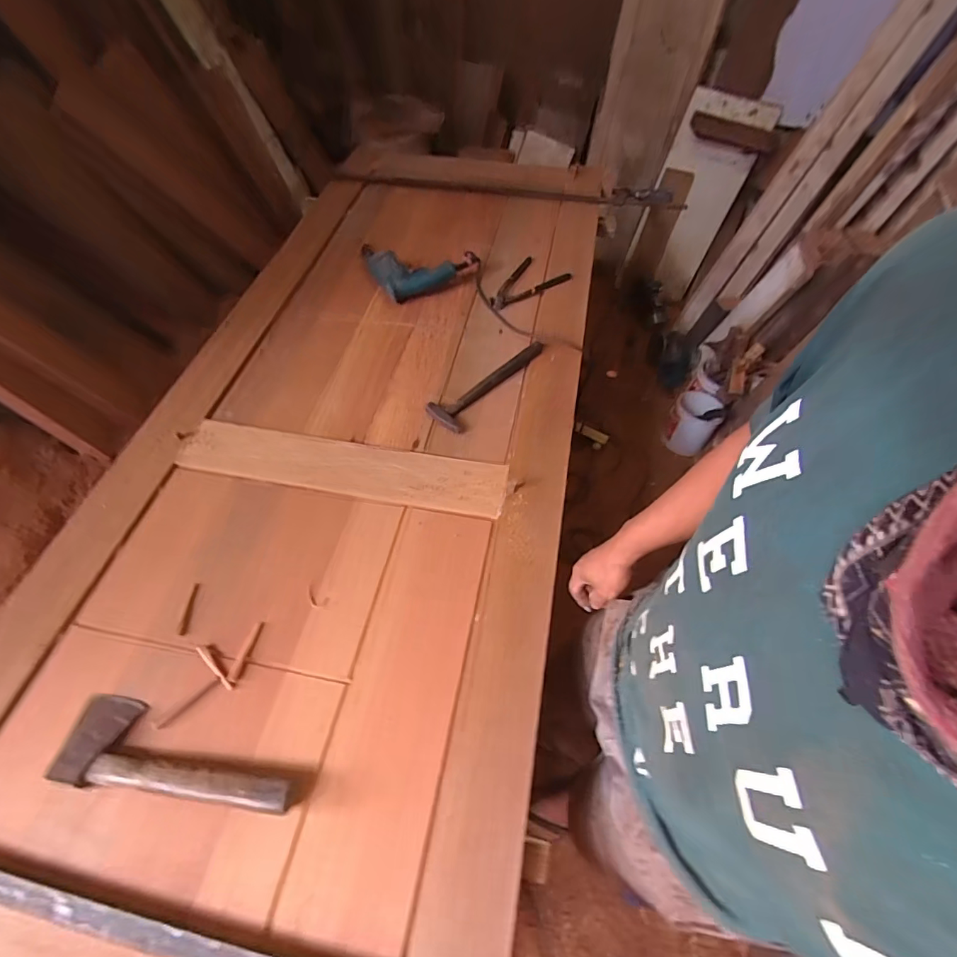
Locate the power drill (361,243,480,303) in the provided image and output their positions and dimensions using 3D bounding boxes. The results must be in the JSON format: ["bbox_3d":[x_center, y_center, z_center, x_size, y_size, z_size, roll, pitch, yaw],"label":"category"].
[{"bbox_3d":[-0.146,-0.499,1.140,0.285,0.104,0.118,4,57,3],"label":"power drill"}]

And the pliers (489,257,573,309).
[{"bbox_3d":[0.111,-0.465,1.147,0.129,0.023,0.200,37,64,22],"label":"pliers"}]

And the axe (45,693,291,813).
[{"bbox_3d":[-0.384,0.360,0.606,0.321,0.034,0.102,10,57,6],"label":"axe"}]

